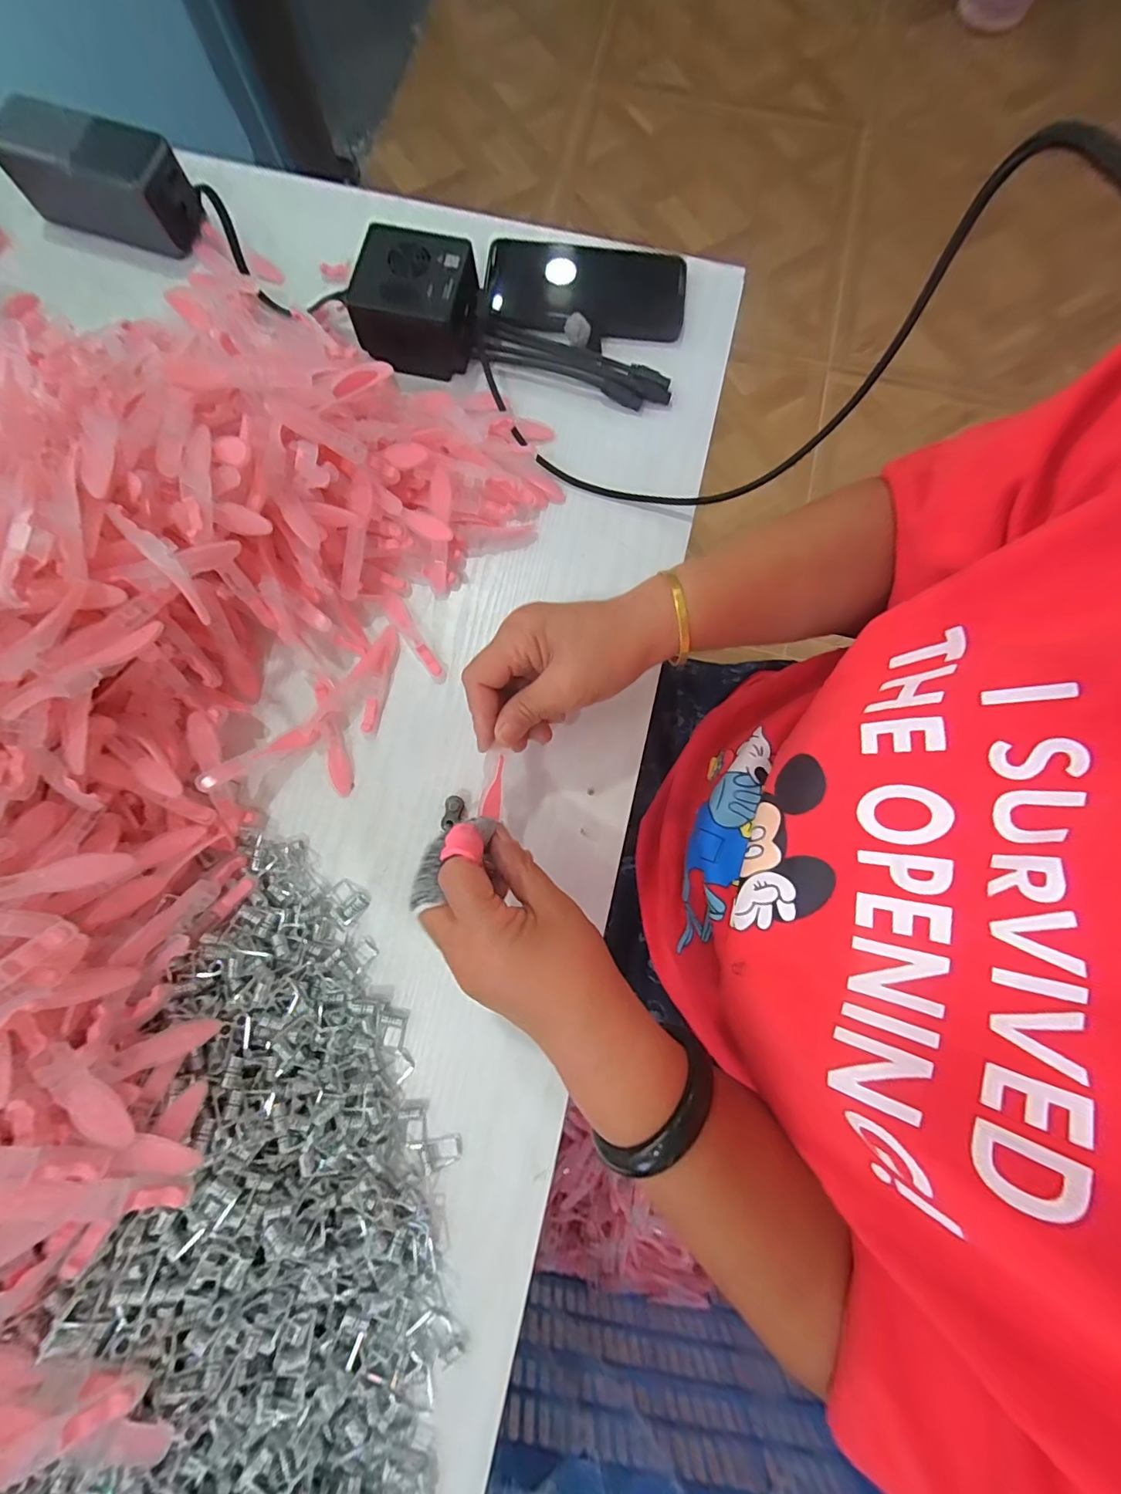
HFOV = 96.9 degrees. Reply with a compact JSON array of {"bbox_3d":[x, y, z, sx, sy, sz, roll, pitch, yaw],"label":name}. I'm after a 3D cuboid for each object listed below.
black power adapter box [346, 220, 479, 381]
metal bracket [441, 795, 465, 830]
[{"bbox_3d":[-0.103,-0.329,0.365,0.082,0.044,0.072,6,79,0],"label":"black power adapter box"},{"bbox_3d":[-0.070,0.043,0.323,0.011,0.010,0.023,16,67,2],"label":"metal bracket"}]

